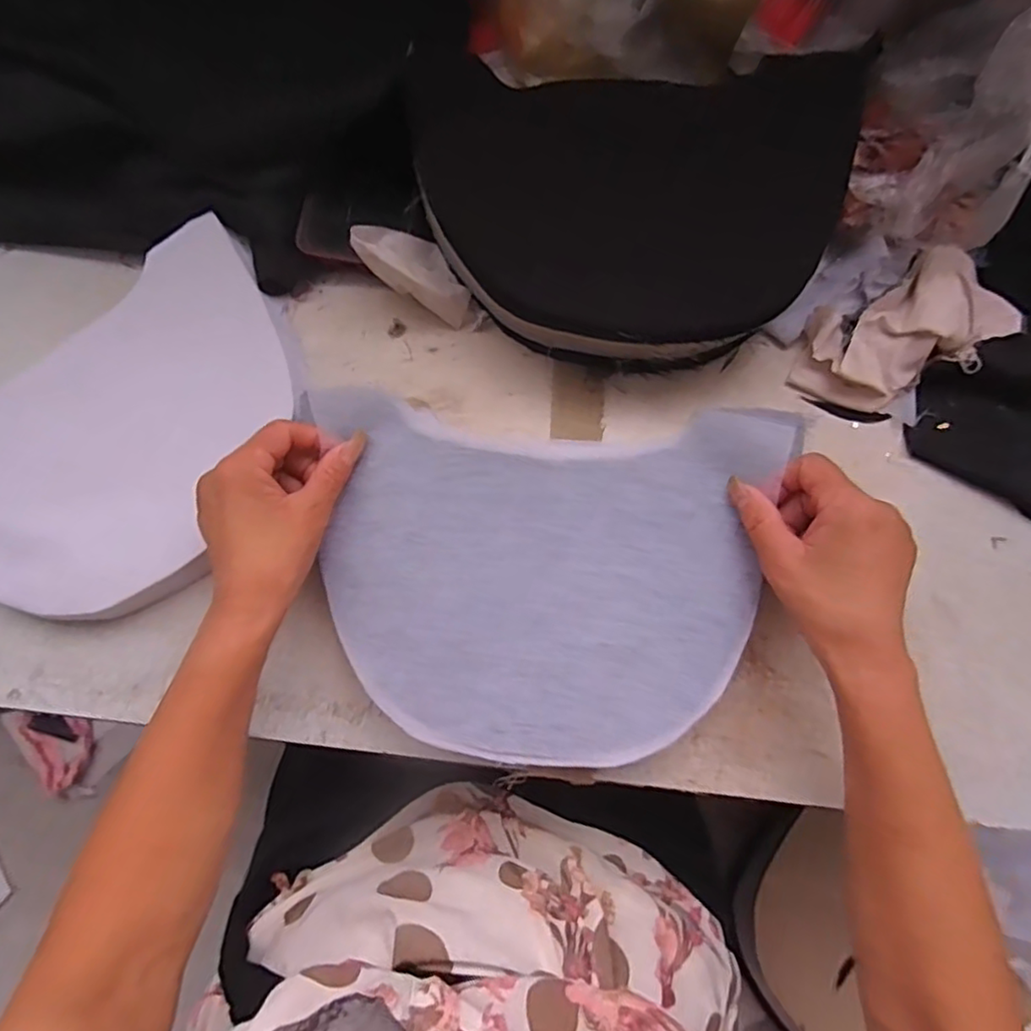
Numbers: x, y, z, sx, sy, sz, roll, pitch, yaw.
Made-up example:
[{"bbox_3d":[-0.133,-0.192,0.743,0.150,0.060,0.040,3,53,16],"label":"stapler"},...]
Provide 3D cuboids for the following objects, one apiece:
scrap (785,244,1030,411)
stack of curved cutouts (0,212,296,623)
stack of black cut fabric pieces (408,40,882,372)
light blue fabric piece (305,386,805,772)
[{"bbox_3d":[0.259,-0.125,0.419,0.143,0.032,0.072,-28,77,-5],"label":"scrap"},{"bbox_3d":[-0.269,-0.045,0.419,0.272,0.028,0.204,-34,79,-6],"label":"stack of curved cutouts"},{"bbox_3d":[0.078,-0.197,0.422,0.283,0.074,0.185,3,78,2],"label":"stack of black cut fabric pieces"},{"bbox_3d":[0.016,0.033,0.358,0.257,0.015,0.198,3,78,2],"label":"light blue fabric piece"}]

